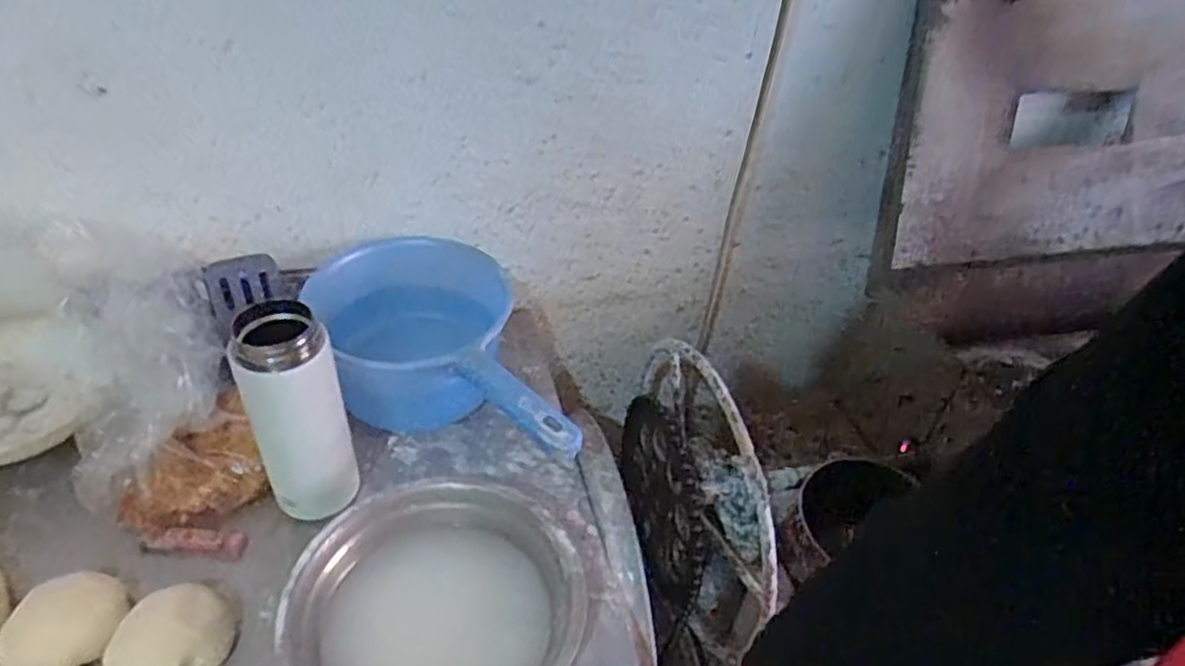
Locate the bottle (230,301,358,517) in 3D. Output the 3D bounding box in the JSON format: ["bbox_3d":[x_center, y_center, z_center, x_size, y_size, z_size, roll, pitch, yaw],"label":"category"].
[{"bbox_3d":[-0.216,0.060,0.530,0.063,0.168,0.055,-13,43,-21],"label":"bottle"}]

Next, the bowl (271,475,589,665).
[{"bbox_3d":[-0.106,0.193,0.489,0.187,0.059,0.187,3,39,-3],"label":"bowl"}]

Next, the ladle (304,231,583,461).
[{"bbox_3d":[-0.129,0.038,0.633,0.161,0.119,0.318,-17,44,-25],"label":"ladle"}]

